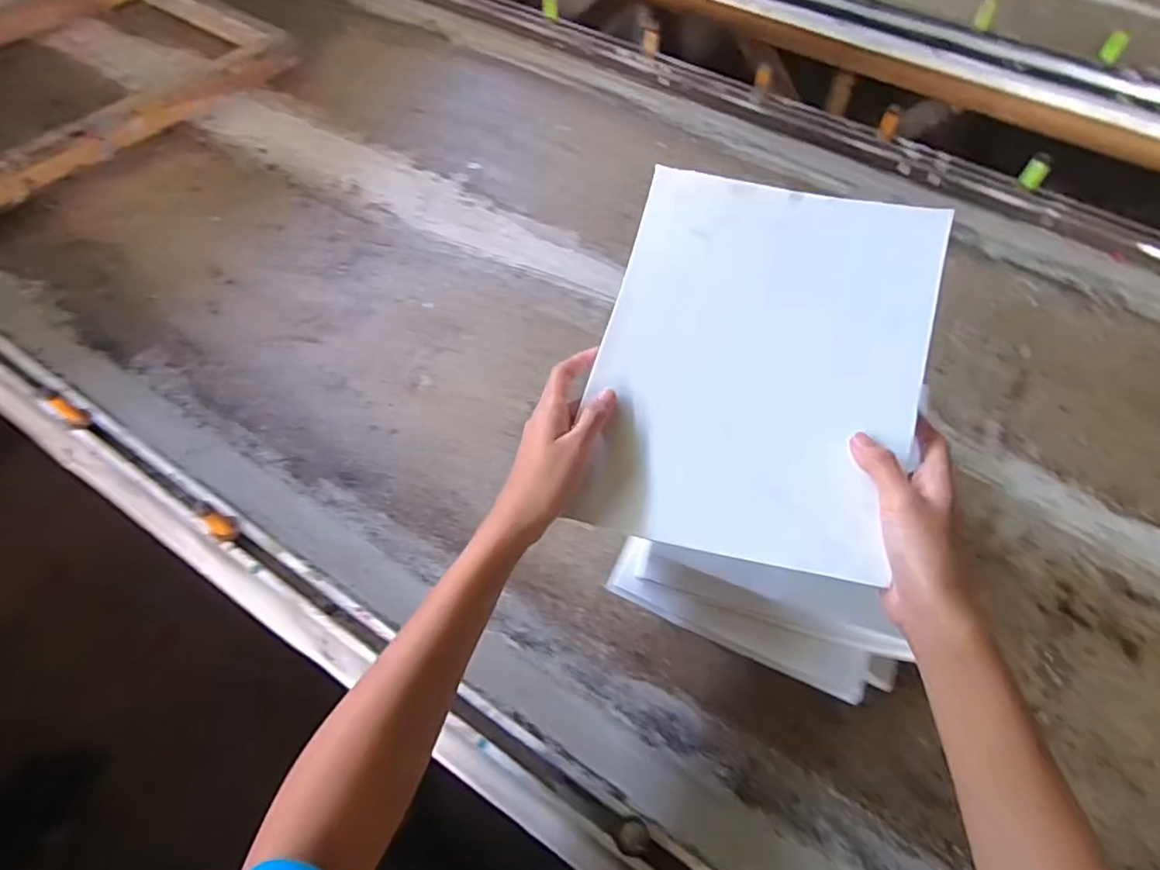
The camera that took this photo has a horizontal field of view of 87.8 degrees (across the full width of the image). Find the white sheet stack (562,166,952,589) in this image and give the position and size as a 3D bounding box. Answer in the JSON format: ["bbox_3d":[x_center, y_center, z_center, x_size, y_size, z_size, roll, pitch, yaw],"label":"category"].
[{"bbox_3d":[0.118,-0.049,0.400,0.203,0.017,0.256,13,81,12],"label":"white sheet stack"}]

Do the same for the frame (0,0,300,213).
[{"bbox_3d":[-0.740,-0.522,0.852,0.473,0.064,0.530,33,62,18],"label":"frame"}]

